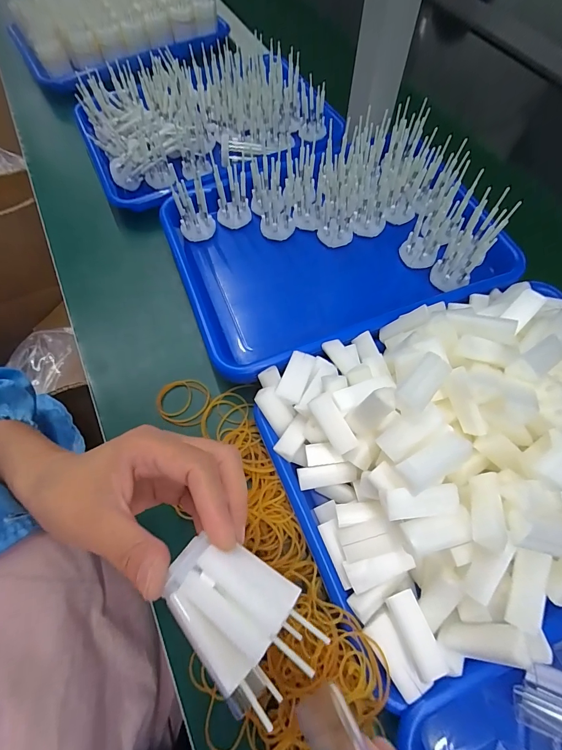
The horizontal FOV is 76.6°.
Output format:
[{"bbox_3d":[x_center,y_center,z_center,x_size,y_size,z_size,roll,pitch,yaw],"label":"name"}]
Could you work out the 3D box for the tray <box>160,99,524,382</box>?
[{"bbox_3d":[0.059,-0.150,0.382,0.337,0.077,0.249,-20,65,-10],"label":"tray"}]

